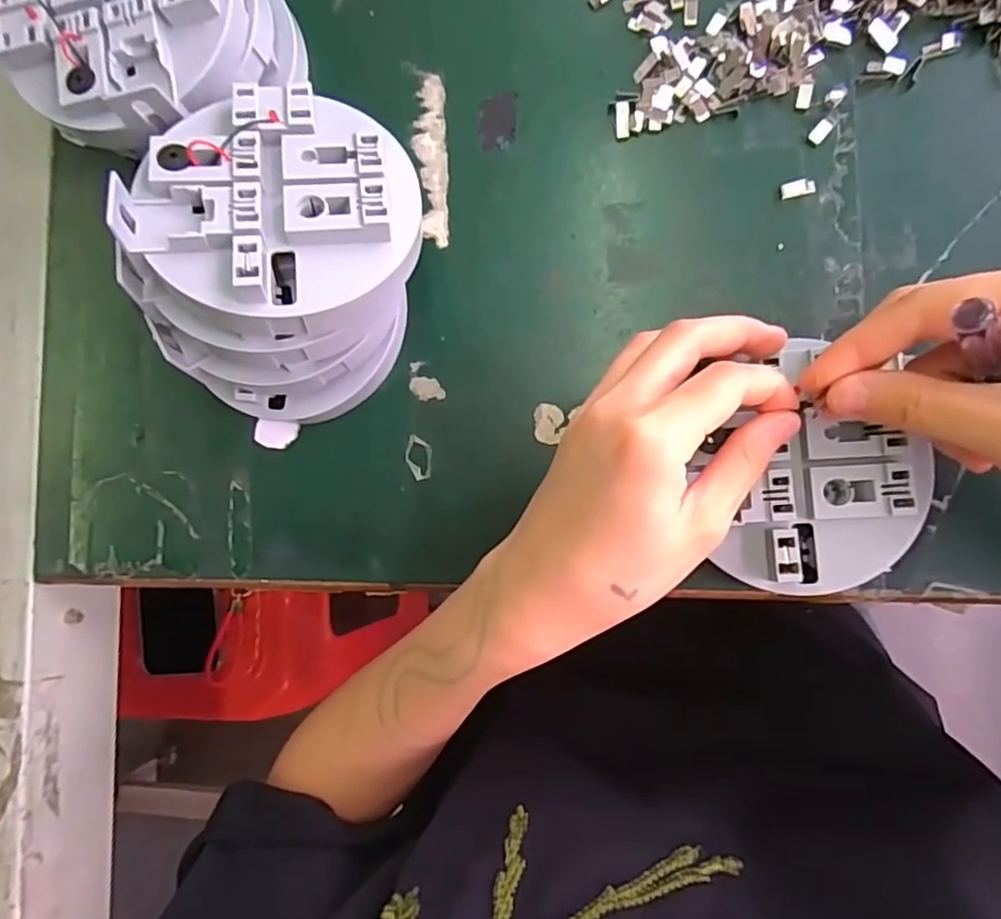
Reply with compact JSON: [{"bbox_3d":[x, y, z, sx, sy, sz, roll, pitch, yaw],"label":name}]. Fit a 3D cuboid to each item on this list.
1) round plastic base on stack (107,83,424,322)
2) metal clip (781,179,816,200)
[{"bbox_3d":[-0.080,-0.093,0.231,0.098,0.023,0.095,36,76,3],"label":"round plastic base on stack"},{"bbox_3d":[0.132,-0.120,0.274,0.015,0.004,0.007,-9,86,6],"label":"metal clip"}]

